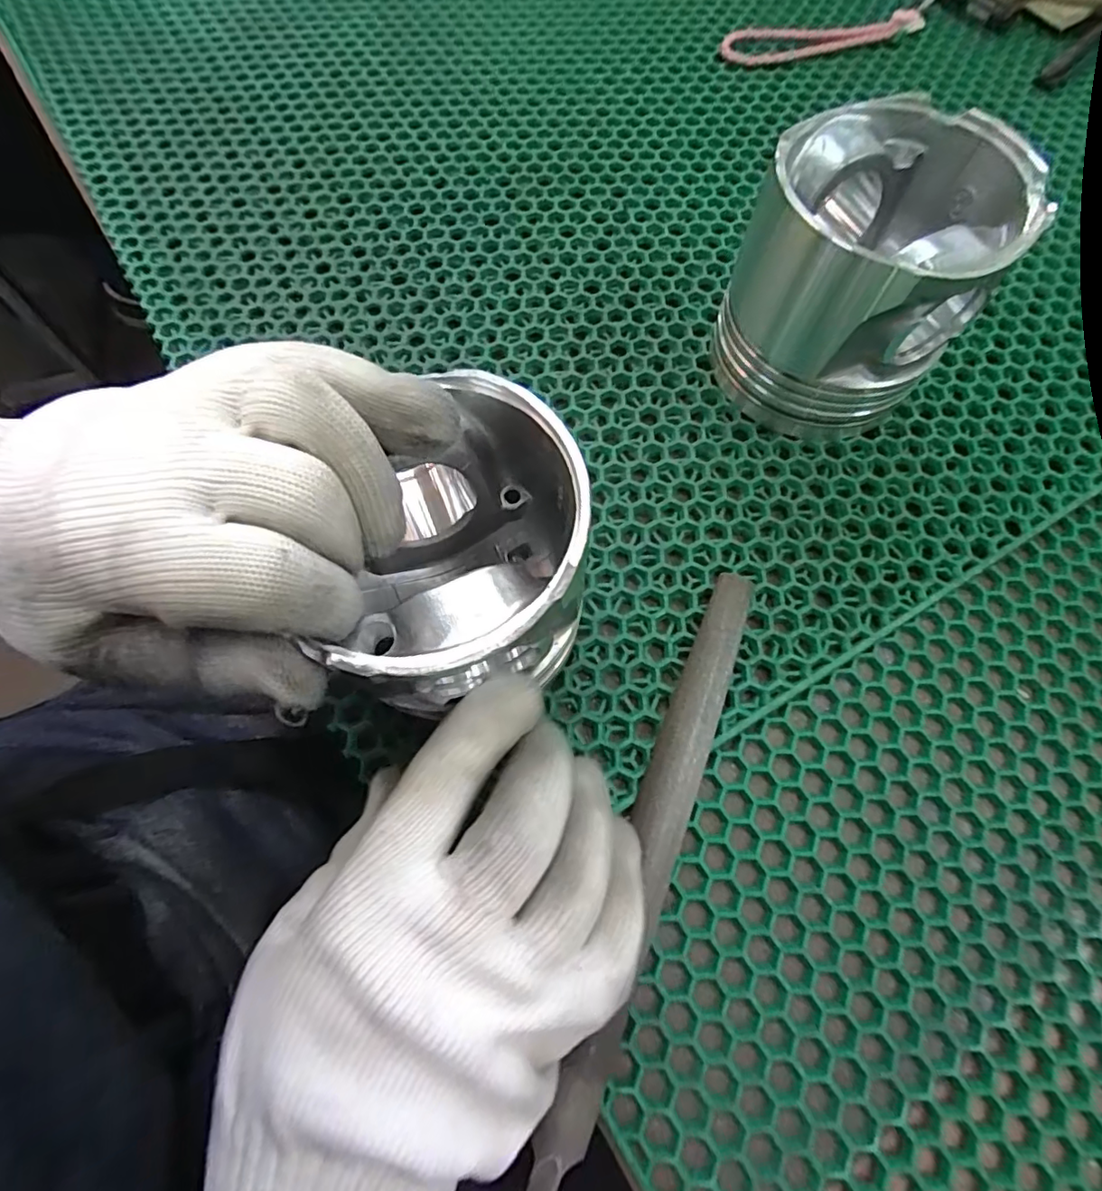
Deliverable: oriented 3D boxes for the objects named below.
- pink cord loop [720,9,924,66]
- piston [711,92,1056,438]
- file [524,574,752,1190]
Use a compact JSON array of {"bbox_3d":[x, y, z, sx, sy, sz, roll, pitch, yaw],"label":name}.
[{"bbox_3d":[0.175,-0.360,0.365,0.134,0.007,0.028,-13,70,-4],"label":"pink cord loop"},{"bbox_3d":[0.123,-0.125,0.236,0.094,0.088,0.103,16,71,6],"label":"piston"},{"bbox_3d":[0.031,0.100,0.198,0.018,0.011,0.237,20,72,8],"label":"file"}]

